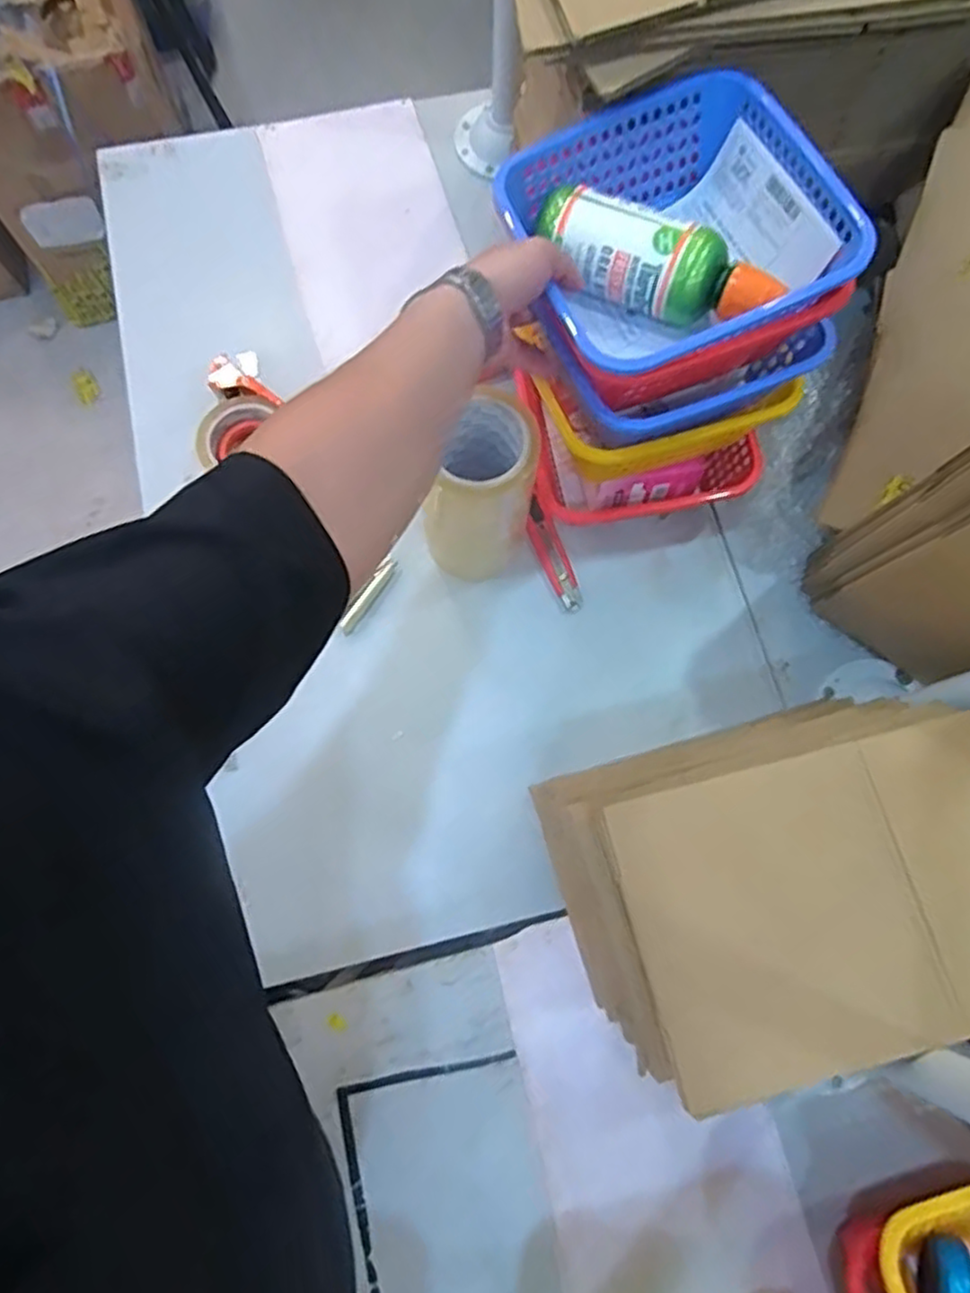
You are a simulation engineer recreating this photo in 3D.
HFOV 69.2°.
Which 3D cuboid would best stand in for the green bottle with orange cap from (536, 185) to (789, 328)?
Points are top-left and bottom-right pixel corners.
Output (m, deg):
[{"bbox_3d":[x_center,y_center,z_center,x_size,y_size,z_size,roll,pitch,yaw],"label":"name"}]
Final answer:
[{"bbox_3d":[0.130,-0.299,0.557,0.187,0.070,0.054,25,76,5],"label":"green bottle with orange cap"}]

